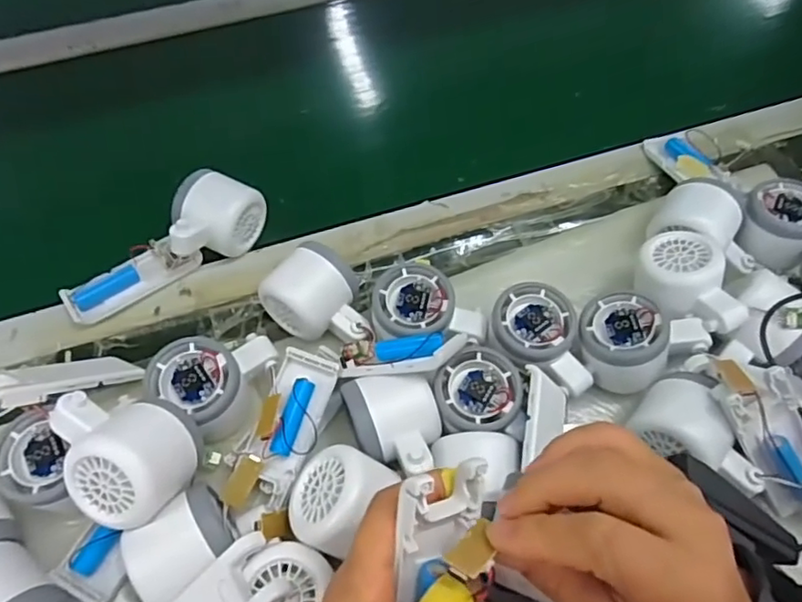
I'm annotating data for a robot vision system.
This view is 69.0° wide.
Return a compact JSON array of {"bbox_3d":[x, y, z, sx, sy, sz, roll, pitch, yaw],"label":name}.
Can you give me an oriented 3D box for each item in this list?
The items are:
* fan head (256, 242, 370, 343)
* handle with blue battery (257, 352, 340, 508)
[{"bbox_3d":[-0.057,0.001,0.437,0.078,0.053,0.059,31,65,15],"label":"fan head"},{"bbox_3d":[-0.070,0.082,0.383,0.036,0.025,0.097,11,62,5],"label":"handle with blue battery"}]

